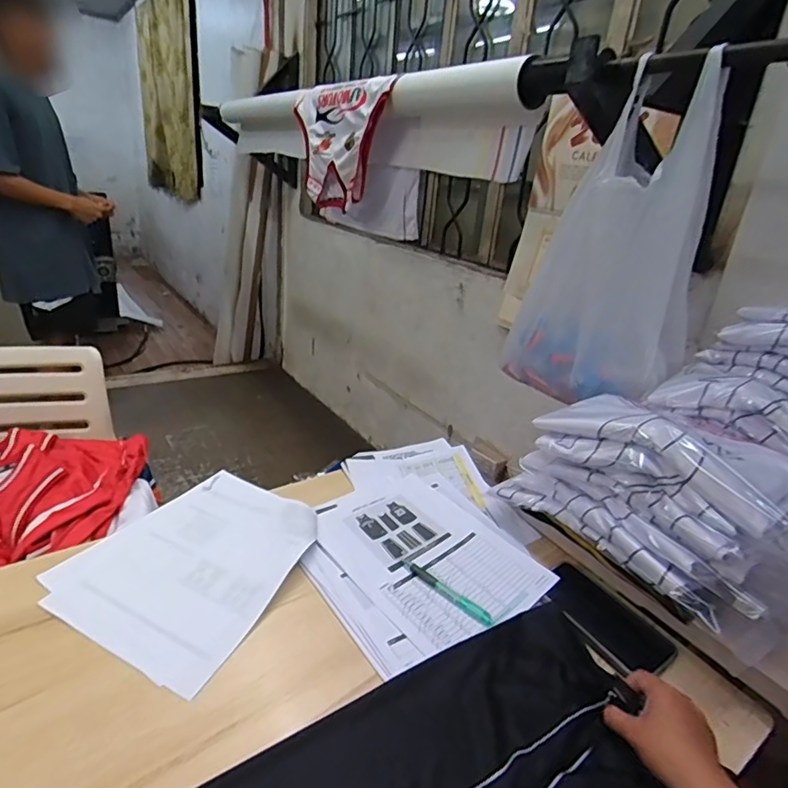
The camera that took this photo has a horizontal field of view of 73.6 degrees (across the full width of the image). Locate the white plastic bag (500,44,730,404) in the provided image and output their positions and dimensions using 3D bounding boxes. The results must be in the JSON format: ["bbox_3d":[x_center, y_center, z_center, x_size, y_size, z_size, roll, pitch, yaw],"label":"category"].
[{"bbox_3d":[0.366,-0.238,0.865,0.158,0.480,0.239,-10,28,-33],"label":"white plastic bag"}]

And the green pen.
[{"bbox_3d":[0.065,0.245,0.658,0.134,0.010,0.020,23,28,34],"label":"green pen"}]

